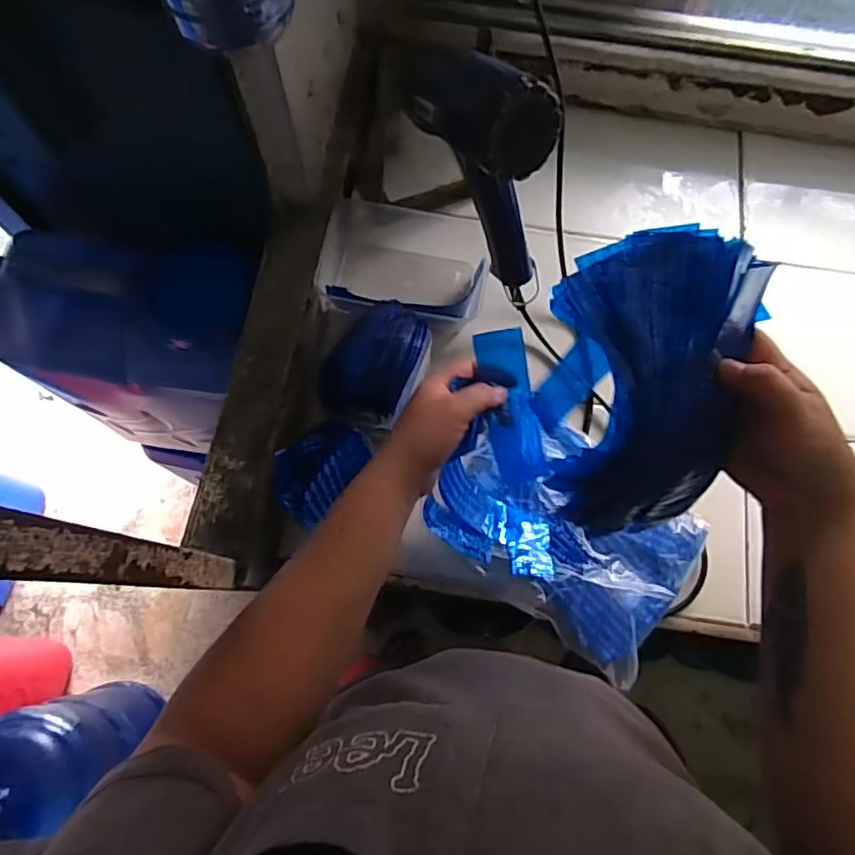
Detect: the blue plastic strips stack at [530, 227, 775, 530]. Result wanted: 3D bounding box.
[{"bbox_3d":[0.133,-0.025,0.371,0.143,0.193,0.073,-5,30,-20],"label":"blue plastic strips stack"}]

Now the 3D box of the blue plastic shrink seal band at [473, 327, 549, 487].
[{"bbox_3d":[0.065,-0.016,0.451,0.036,0.012,0.117,-12,95,-5],"label":"blue plastic shrink seal band"}]

